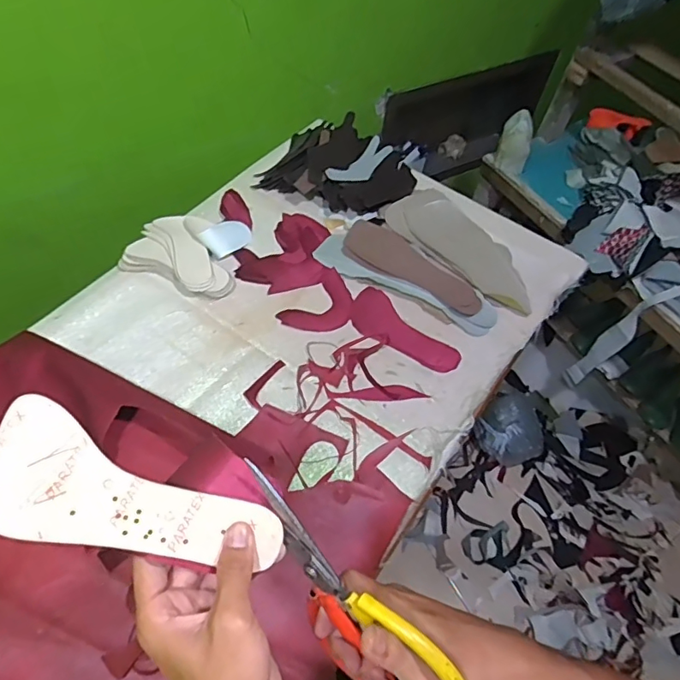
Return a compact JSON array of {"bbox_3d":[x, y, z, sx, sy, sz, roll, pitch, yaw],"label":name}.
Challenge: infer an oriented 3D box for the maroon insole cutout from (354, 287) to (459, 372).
[{"bbox_3d":[0.099,-0.012,0.837,0.193,0.010,0.075,39,61,20],"label":"maroon insole cutout"}]

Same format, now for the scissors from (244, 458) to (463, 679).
[{"bbox_3d":[0.000,0.169,0.342,0.202,0.087,0.027,46,62,6],"label":"scissors"}]

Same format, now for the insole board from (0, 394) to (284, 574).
[{"bbox_3d":[-0.122,0.103,0.310,0.174,0.016,0.068,33,75,-19],"label":"insole board"}]

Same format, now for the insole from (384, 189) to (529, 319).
[{"bbox_3d":[0.218,-0.163,0.919,0.125,0.023,0.295,-32,64,-24],"label":"insole"}]

